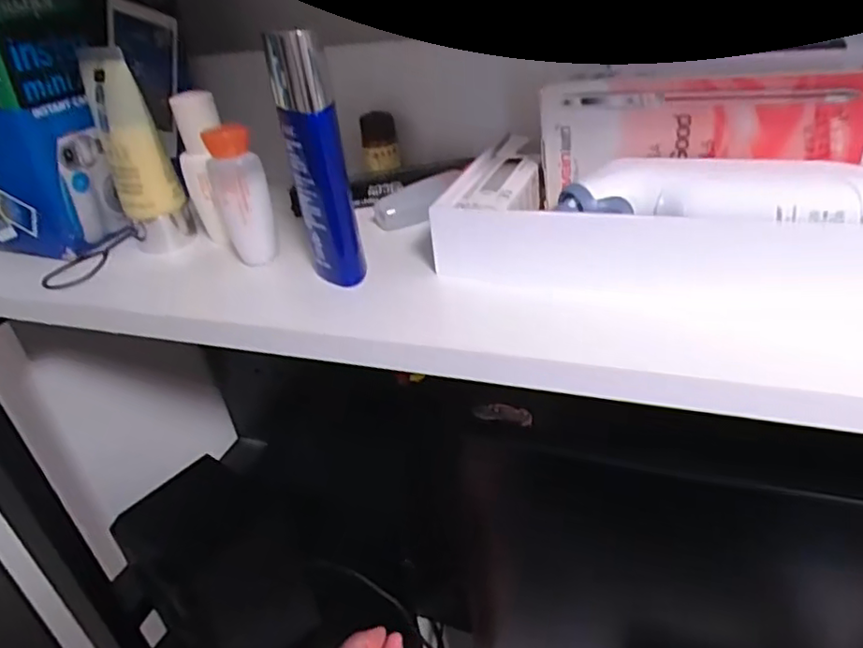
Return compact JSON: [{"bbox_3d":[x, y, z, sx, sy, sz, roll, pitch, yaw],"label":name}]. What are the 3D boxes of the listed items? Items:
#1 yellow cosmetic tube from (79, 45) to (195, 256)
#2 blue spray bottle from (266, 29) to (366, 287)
[{"bbox_3d":[-0.158,-0.090,0.335,0.029,0.104,0.045,-21,34,-21],"label":"yellow cosmetic tube"},{"bbox_3d":[-0.048,-0.068,0.268,0.022,0.103,0.018,-12,32,-8],"label":"blue spray bottle"}]

